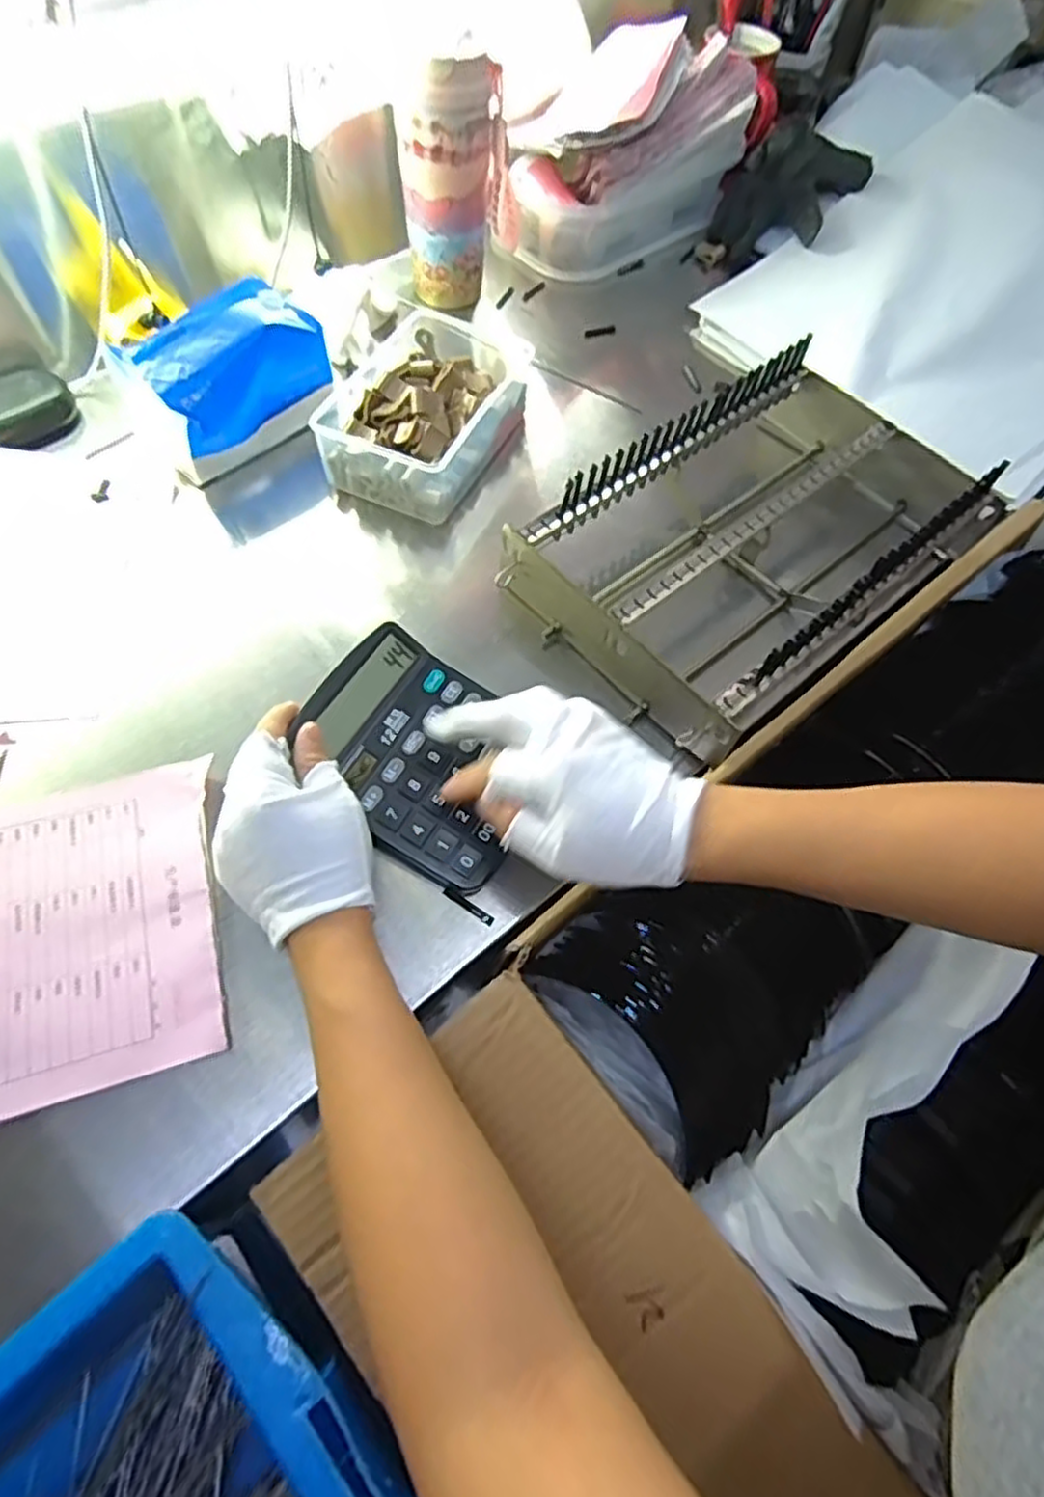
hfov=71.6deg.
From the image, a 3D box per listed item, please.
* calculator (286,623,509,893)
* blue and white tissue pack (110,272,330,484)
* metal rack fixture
[{"bbox_3d":[-0.058,0.001,0.438,0.137,0.040,0.117,29,65,12],"label":"calculator"},{"bbox_3d":[-0.224,-0.290,0.569,0.094,0.076,0.138,39,67,16],"label":"blue and white tissue pack"},{"bbox_3d":[0.169,-0.150,0.531,0.313,0.098,0.193,-37,70,-20],"label":"metal rack fixture"}]

